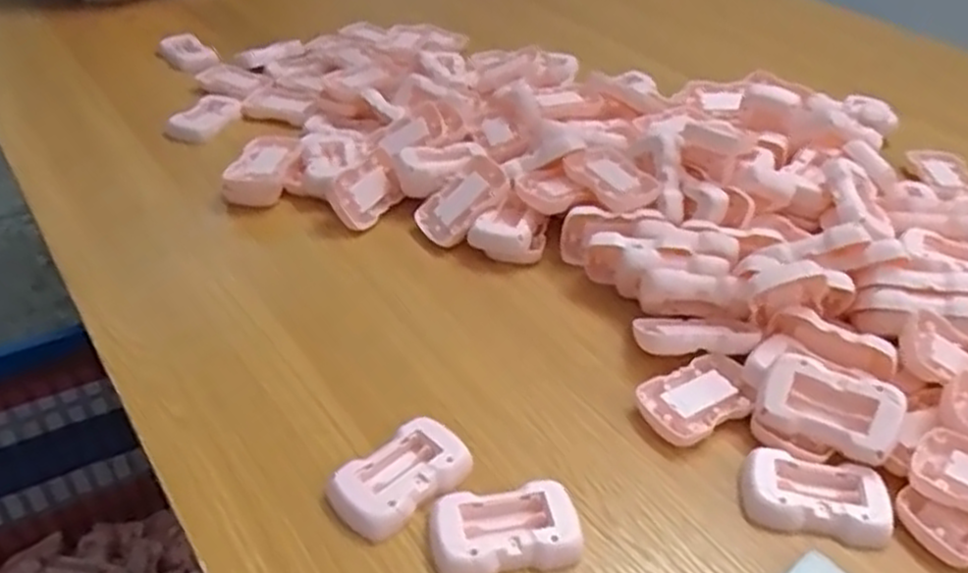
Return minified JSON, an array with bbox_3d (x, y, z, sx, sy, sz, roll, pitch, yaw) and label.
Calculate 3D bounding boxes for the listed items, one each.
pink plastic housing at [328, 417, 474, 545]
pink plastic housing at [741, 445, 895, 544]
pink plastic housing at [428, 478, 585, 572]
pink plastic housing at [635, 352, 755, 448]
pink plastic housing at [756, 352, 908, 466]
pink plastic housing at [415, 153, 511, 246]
[{"bbox_3d":[-0.052,0.119,0.486,0.084,0.022,0.048,-31,49,-34],"label":"pink plastic housing"},{"bbox_3d":[0.207,0.131,0.490,0.086,0.015,0.053,8,39,8],"label":"pink plastic housing"},{"bbox_3d":[0.012,0.142,0.457,0.086,0.019,0.051,-5,39,-7],"label":"pink plastic housing"},{"bbox_3d":[0.151,0.080,0.553,0.084,0.015,0.053,-20,43,-25],"label":"pink plastic housing"},{"bbox_3d":[0.227,0.078,0.512,0.084,0.016,0.052,20,74,24],"label":"pink plastic housing"},{"bbox_3d":[-0.018,-0.076,0.711,0.089,0.020,0.056,-46,53,1],"label":"pink plastic housing"}]

